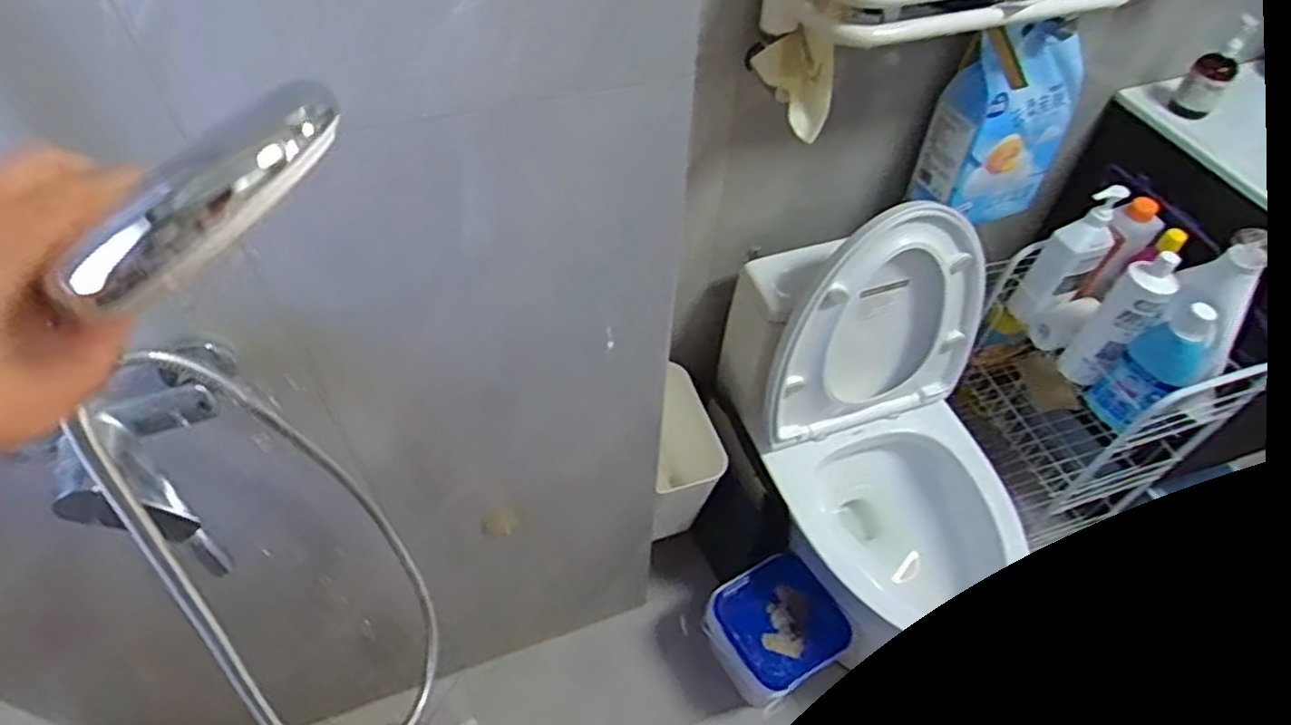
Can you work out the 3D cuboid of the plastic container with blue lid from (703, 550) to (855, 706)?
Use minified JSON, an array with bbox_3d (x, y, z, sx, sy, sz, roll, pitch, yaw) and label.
[{"bbox_3d":[0.233,0.507,1.350,0.216,0.196,0.204,-24,56,-20],"label":"plastic container with blue lid"}]

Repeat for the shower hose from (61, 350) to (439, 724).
[{"bbox_3d":[-0.317,0.182,0.672,0.131,0.563,0.252,-14,53,-13],"label":"shower hose"}]

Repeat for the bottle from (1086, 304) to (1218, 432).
[{"bbox_3d":[0.767,0.019,1.106,0.057,0.252,0.089,-32,59,-24],"label":"bottle"}]

